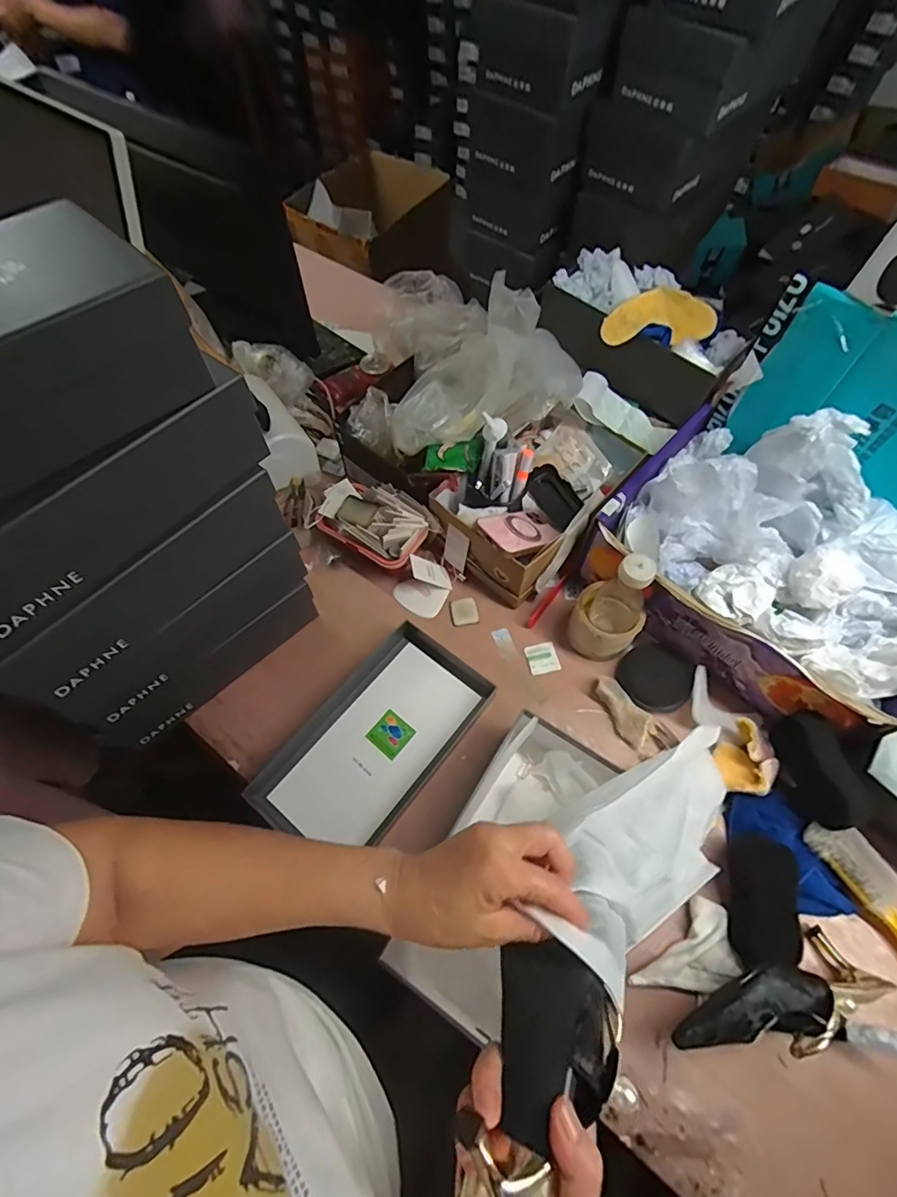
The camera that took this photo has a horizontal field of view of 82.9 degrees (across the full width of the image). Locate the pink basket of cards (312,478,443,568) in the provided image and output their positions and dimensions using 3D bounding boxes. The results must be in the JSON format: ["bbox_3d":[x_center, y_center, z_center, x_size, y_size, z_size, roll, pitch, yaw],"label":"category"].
[{"bbox_3d":[-0.112,-0.116,0.776,0.179,0.077,0.108,28,66,15],"label":"pink basket of cards"}]

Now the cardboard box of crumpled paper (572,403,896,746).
[{"bbox_3d":[0.424,-0.056,0.642,0.410,0.210,0.277,40,69,19],"label":"cardboard box of crumpled paper"}]

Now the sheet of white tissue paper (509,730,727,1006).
[{"bbox_3d":[0.170,0.207,0.429,0.306,0.072,0.109,-13,56,-45],"label":"sheet of white tissue paper"}]

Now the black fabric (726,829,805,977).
[{"bbox_3d":[0.348,0.332,0.558,0.064,0.028,0.129,14,63,8],"label":"black fabric"}]

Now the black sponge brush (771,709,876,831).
[{"bbox_3d":[0.430,0.196,0.589,0.034,0.073,0.126,-7,62,-3],"label":"black sponge brush"}]

